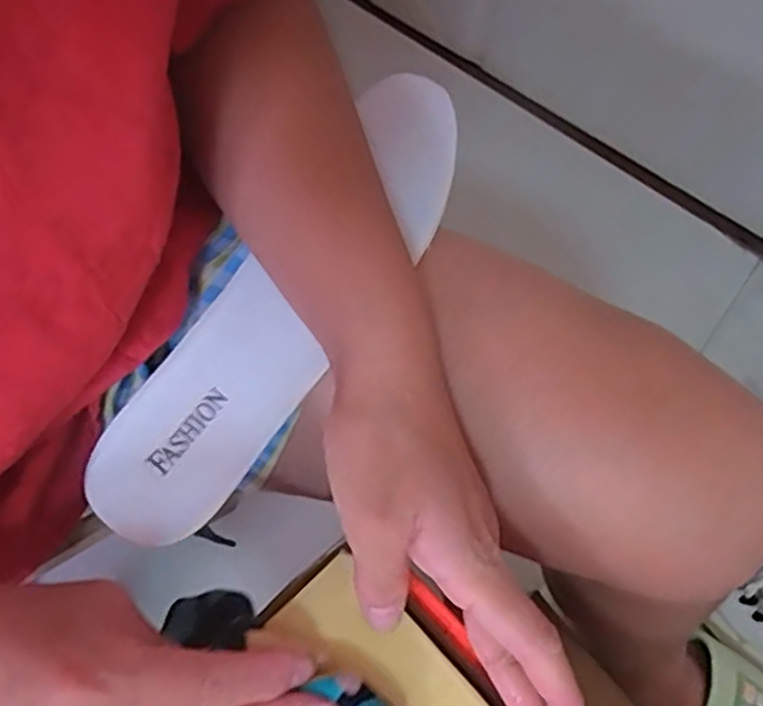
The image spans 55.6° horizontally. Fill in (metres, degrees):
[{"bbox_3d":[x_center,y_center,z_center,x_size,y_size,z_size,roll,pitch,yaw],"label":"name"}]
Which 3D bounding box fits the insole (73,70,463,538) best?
[{"bbox_3d":[-0.039,-0.025,0.324,0.066,0.018,0.237,34,77,11],"label":"insole"}]

